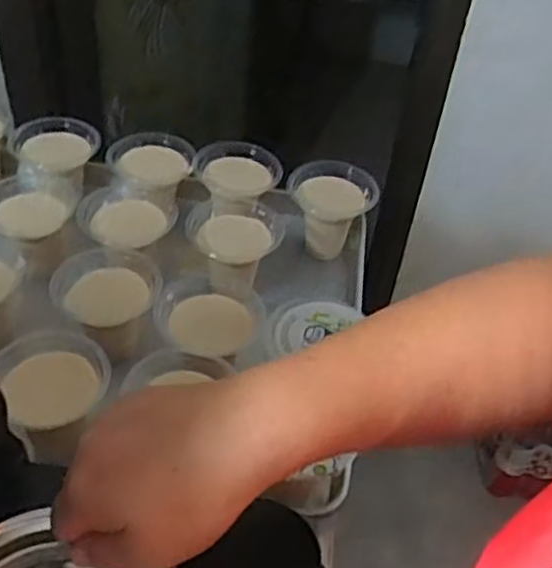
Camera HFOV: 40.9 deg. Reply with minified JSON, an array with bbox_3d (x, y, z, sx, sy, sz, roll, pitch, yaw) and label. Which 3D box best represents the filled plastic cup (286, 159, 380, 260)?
[{"bbox_3d":[0.052,-0.077,0.796,0.104,0.075,0.095,4,45,-4],"label":"filled plastic cup"}]

